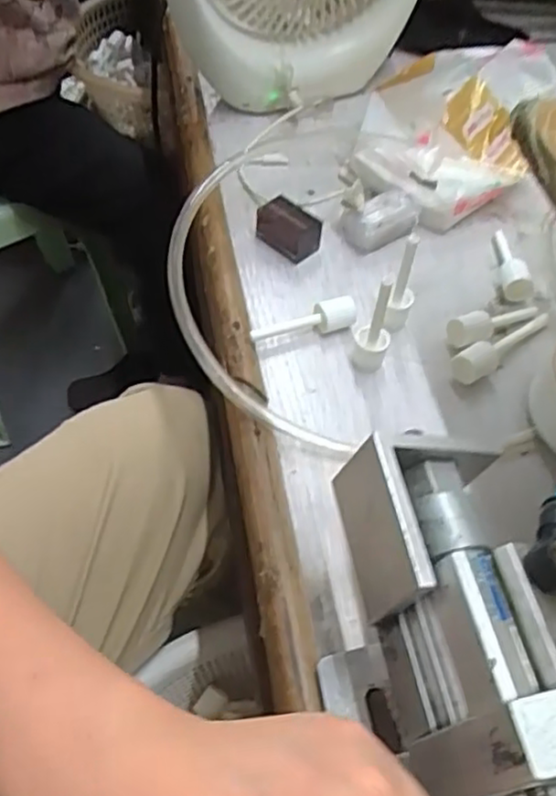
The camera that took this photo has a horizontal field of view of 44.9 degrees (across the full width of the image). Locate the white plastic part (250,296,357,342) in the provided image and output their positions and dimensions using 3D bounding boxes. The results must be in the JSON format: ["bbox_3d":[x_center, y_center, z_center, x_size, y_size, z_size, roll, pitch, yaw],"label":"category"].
[{"bbox_3d":[0.015,-0.044,0.397,0.066,0.012,0.015,-18,56,-14],"label":"white plastic part"}]

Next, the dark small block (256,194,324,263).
[{"bbox_3d":[0.008,-0.112,0.444,0.028,0.022,0.038,-38,63,-25],"label":"dark small block"}]

